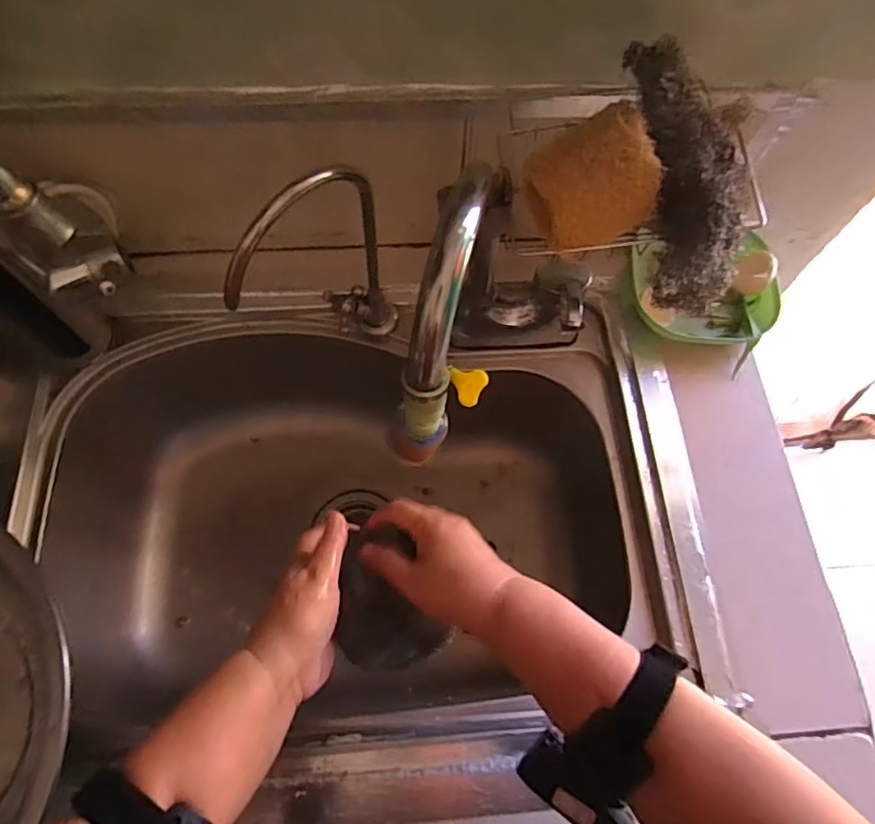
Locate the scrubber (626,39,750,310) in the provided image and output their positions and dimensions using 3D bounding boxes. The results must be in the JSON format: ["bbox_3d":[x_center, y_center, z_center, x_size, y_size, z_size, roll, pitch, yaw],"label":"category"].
[{"bbox_3d":[0.173,-0.156,0.374,0.080,0.049,0.179,-11,93,-7],"label":"scrubber"}]

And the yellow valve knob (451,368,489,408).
[{"bbox_3d":[0.020,-0.015,0.361,0.024,0.010,0.023,2,98,13],"label":"yellow valve knob"}]

